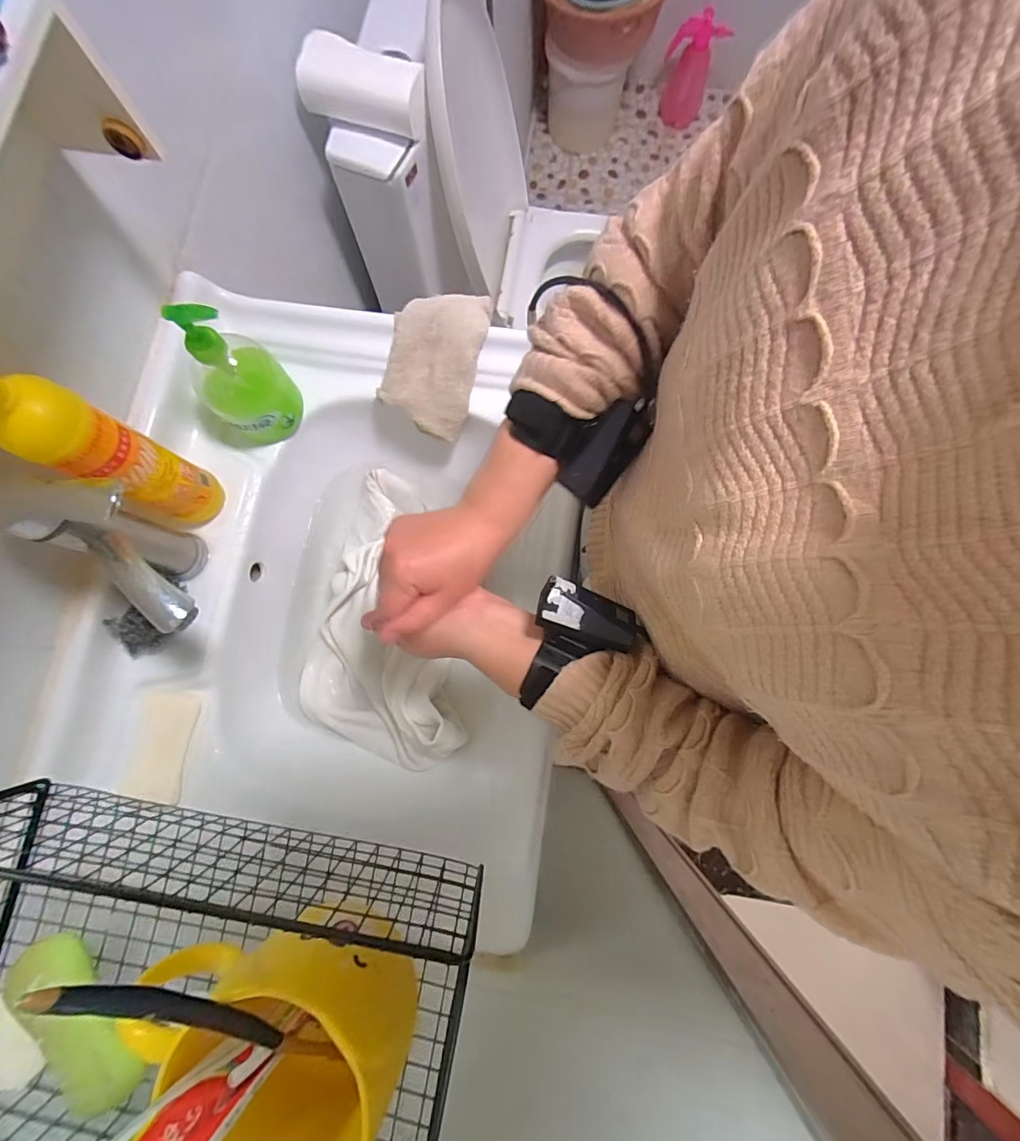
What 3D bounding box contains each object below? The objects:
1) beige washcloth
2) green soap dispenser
[{"bbox_3d":[-0.083,-0.240,0.528,0.098,0.058,0.146,19,81,5],"label":"beige washcloth"},{"bbox_3d":[-0.276,-0.194,0.468,0.085,0.159,0.061,-41,81,-6],"label":"green soap dispenser"}]

